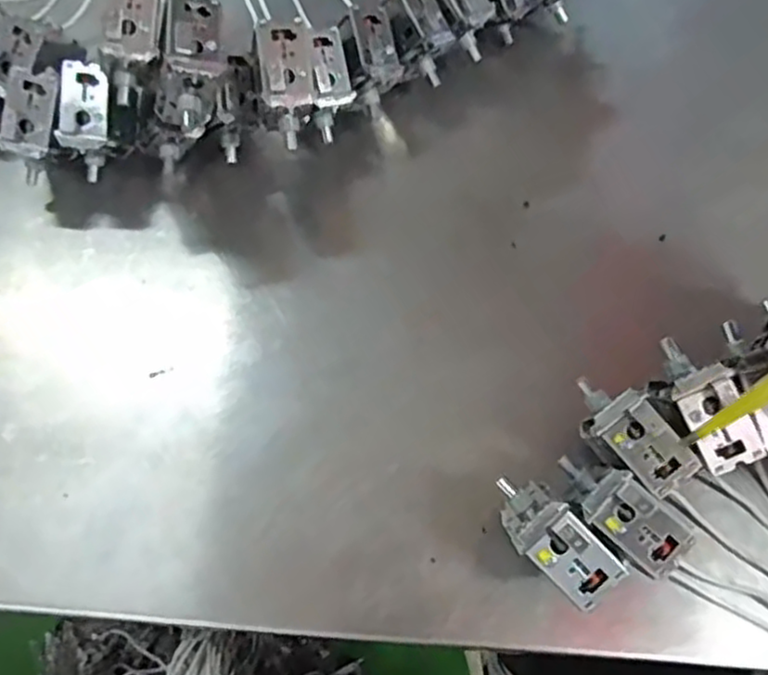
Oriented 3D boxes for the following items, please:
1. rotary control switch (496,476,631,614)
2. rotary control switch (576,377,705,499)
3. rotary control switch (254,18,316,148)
[{"bbox_3d":[0.062,0.072,0.254,0.052,0.020,0.024,41,69,15],"label":"rotary control switch"},{"bbox_3d":[0.094,0.038,0.274,0.025,0.020,0.052,-34,71,-17],"label":"rotary control switch"},{"bbox_3d":[-0.043,-0.112,0.315,0.023,0.023,0.055,-4,89,-5],"label":"rotary control switch"}]

